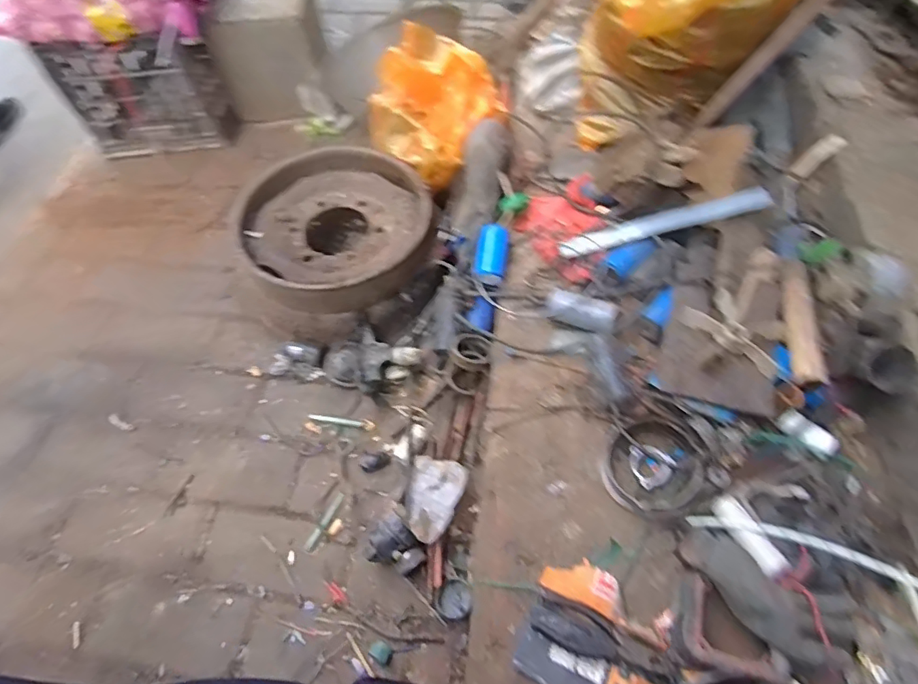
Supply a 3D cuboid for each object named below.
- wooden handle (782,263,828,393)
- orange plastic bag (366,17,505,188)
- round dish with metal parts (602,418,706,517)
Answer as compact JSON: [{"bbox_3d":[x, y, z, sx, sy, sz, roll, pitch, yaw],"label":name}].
[{"bbox_3d":[0.480,-0.030,0.757,0.034,0.031,0.218,12,57,10],"label":"wooden handle"},{"bbox_3d":[-0.054,-0.497,1.136,0.262,0.174,0.251,26,60,19],"label":"orange plastic bag"},{"bbox_3d":[0.250,0.165,0.704,0.115,0.062,0.116,-1,55,1],"label":"round dish with metal parts"}]

